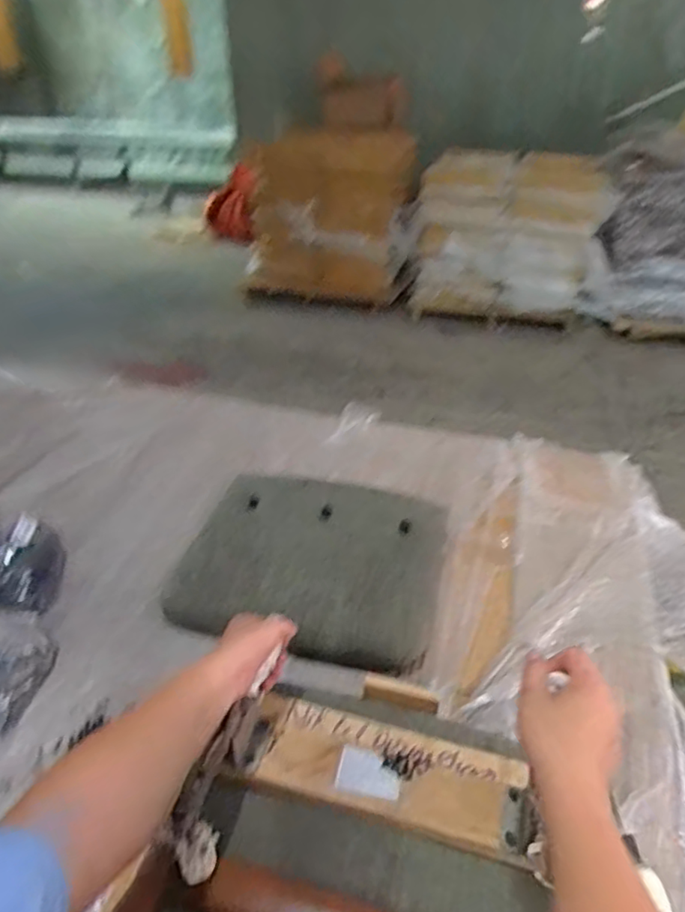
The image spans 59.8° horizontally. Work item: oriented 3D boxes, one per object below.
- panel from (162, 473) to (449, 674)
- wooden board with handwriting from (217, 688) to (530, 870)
[{"bbox_3d":[-0.060,0.170,1.071,0.475,0.069,0.393,10,36,14],"label":"panel"},{"bbox_3d":[0.045,0.360,0.685,0.306,0.012,0.112,9,37,16],"label":"wooden board with handwriting"}]

